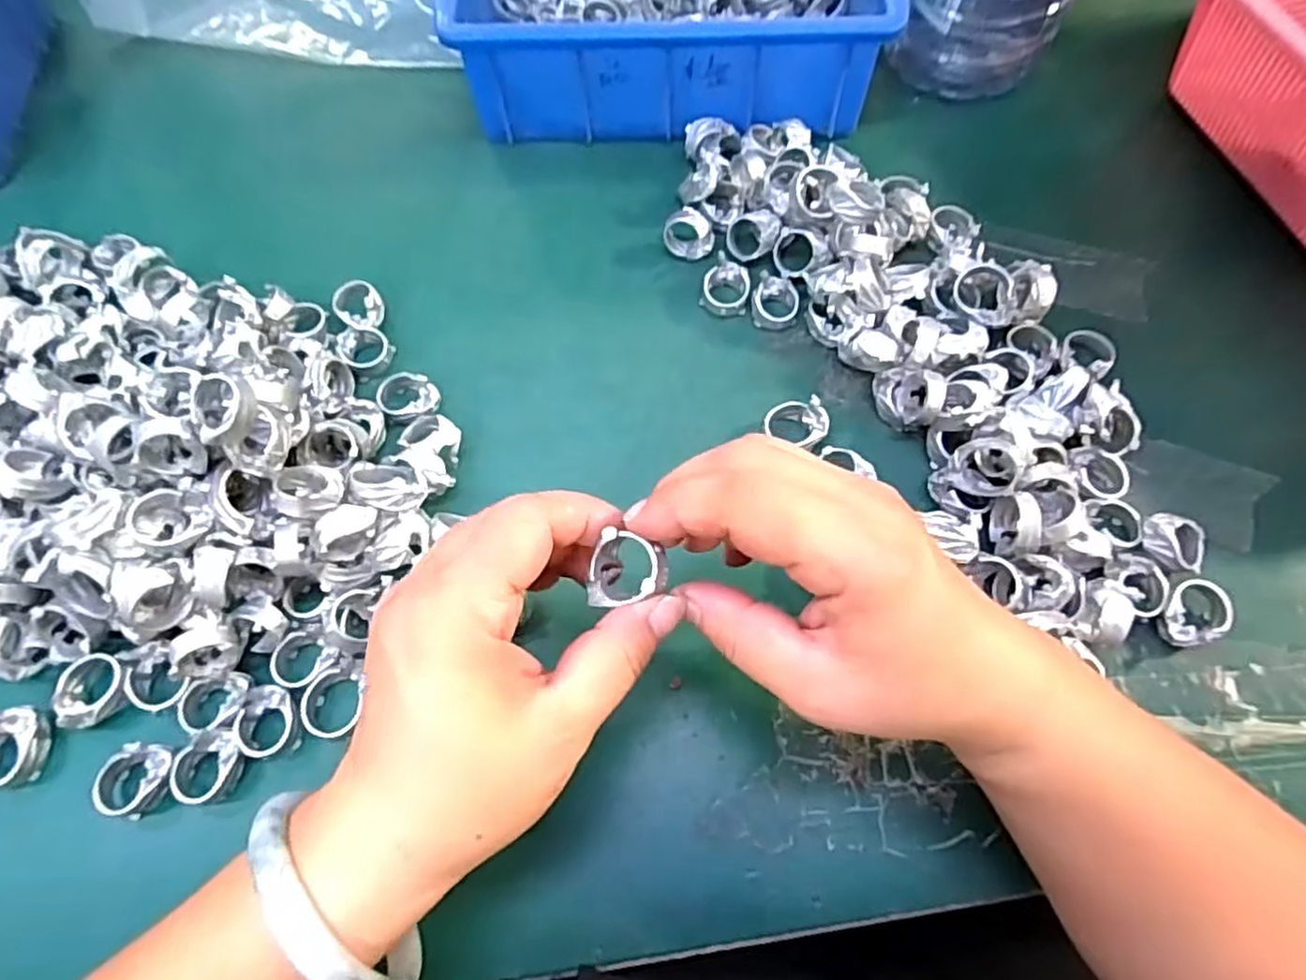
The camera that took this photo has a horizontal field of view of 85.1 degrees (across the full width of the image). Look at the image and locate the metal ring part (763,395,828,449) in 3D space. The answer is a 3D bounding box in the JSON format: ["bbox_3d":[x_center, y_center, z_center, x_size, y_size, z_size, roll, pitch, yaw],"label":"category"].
[{"bbox_3d":[0.068,-0.031,0.333,0.028,0.018,0.023,22,69,10],"label":"metal ring part"}]

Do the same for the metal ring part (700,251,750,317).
[{"bbox_3d":[0.038,-0.105,0.368,0.024,0.014,0.027,16,68,8],"label":"metal ring part"}]

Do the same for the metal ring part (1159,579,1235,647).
[{"bbox_3d":[0.221,0.051,0.292,0.028,0.017,0.023,-25,68,-9],"label":"metal ring part"}]

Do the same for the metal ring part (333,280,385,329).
[{"bbox_3d":[-0.152,-0.096,0.369,0.023,0.010,0.029,-29,69,-11],"label":"metal ring part"}]

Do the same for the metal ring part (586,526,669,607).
[{"bbox_3d":[-0.007,0.026,0.222,0.024,0.012,0.022,11,67,6],"label":"metal ring part"}]

